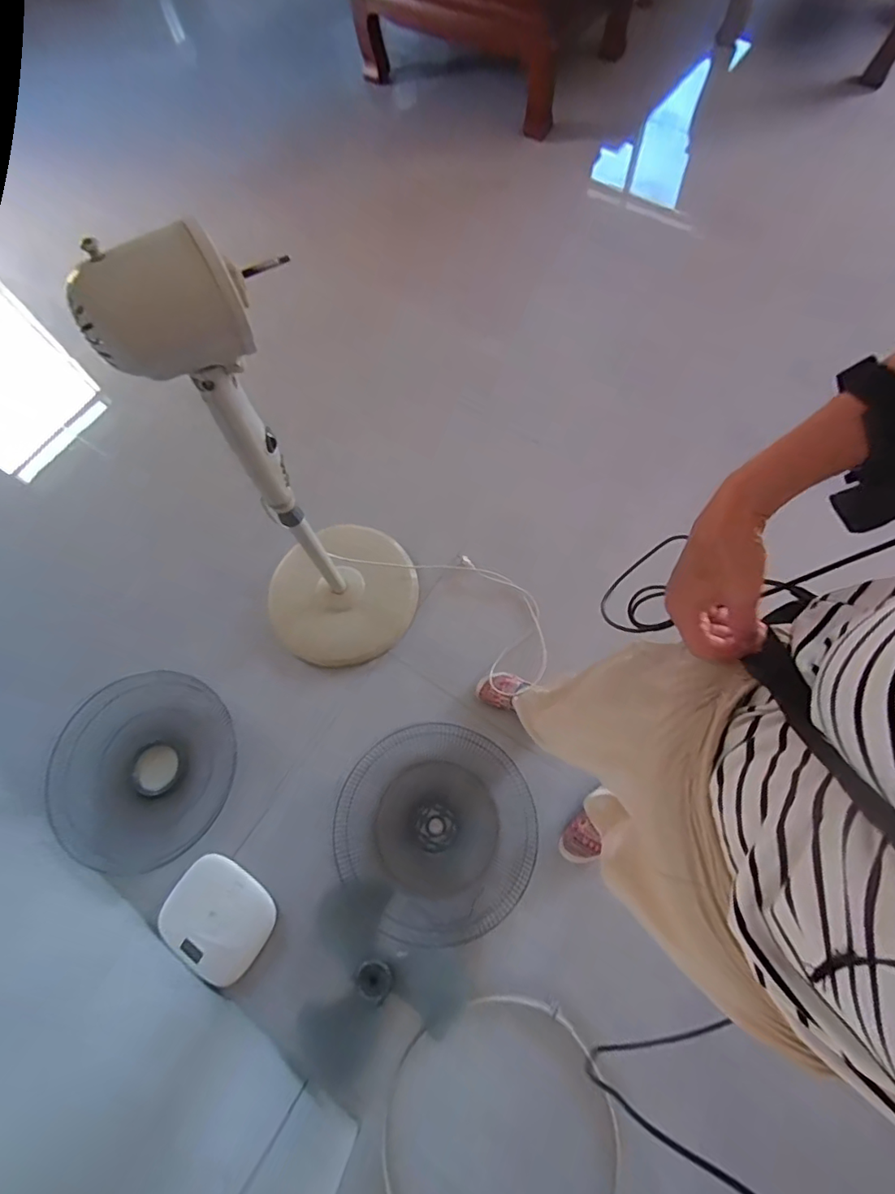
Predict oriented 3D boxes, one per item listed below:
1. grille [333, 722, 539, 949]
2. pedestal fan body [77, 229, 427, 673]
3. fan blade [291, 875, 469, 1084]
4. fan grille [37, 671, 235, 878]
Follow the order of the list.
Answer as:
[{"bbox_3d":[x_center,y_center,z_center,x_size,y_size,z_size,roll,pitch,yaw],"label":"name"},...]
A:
[{"bbox_3d":[-0.019,0.505,1.134,0.409,0.054,0.423,-1,70,3],"label":"grille"},{"bbox_3d":[-0.295,-0.145,0.929,0.371,1.001,0.307,-12,70,-1],"label":"pedestal fan body"},{"bbox_3d":[-0.176,0.794,1.037,0.326,0.061,0.325,40,77,16],"label":"fan blade"},{"bbox_3d":[-0.714,0.397,1.202,0.412,0.095,0.432,8,71,7],"label":"fan grille"}]

